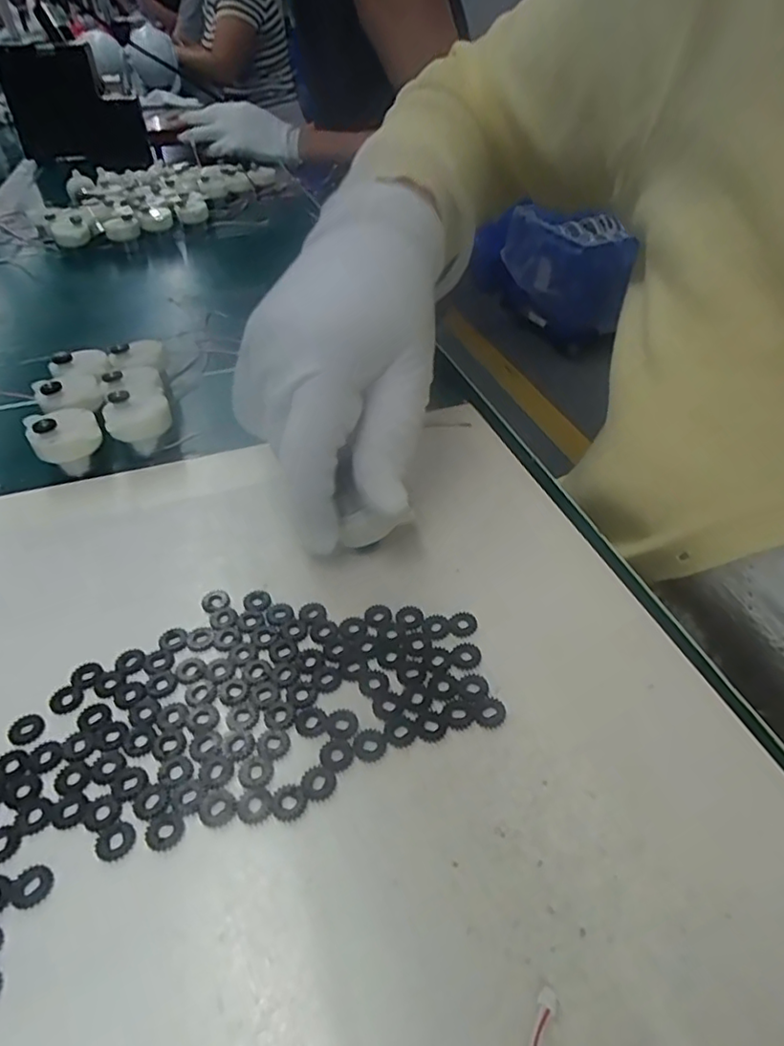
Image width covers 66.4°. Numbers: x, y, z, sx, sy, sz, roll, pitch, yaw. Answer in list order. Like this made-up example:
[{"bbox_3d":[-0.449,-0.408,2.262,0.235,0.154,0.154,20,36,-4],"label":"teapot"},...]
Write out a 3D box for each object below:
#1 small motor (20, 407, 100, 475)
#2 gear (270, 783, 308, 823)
[{"bbox_3d":[-0.165,-0.041,0.305,0.032,0.032,0.029,-23,44,-23],"label":"small motor"},{"bbox_3d":[-0.031,0.083,0.179,0.011,0.004,0.011,-1,40,1],"label":"gear"}]

